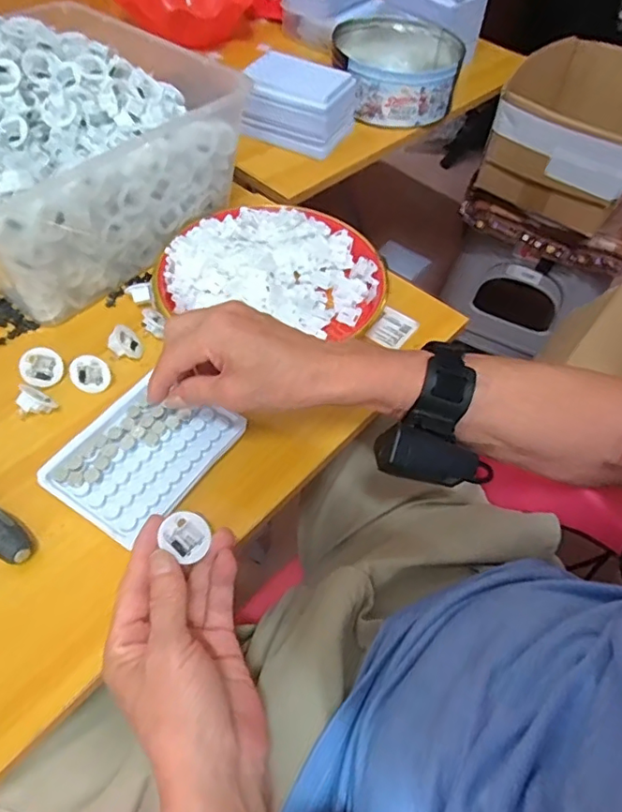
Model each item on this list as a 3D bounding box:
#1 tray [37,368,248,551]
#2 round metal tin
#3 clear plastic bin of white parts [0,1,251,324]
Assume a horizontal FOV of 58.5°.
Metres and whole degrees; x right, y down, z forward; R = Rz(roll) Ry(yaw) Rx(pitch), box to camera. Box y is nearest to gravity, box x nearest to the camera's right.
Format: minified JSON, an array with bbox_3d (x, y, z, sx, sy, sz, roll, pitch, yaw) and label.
[{"bbox_3d":[-0.127,0.034,0.422,0.093,0.015,0.125,30,57,17],"label":"tray"},{"bbox_3d":[0.123,-0.483,0.799,0.175,0.074,0.184,2,53,-3],"label":"round metal tin"},{"bbox_3d":[-0.249,-0.248,0.554,0.247,0.148,0.289,34,58,19],"label":"clear plastic bin of white parts"}]

